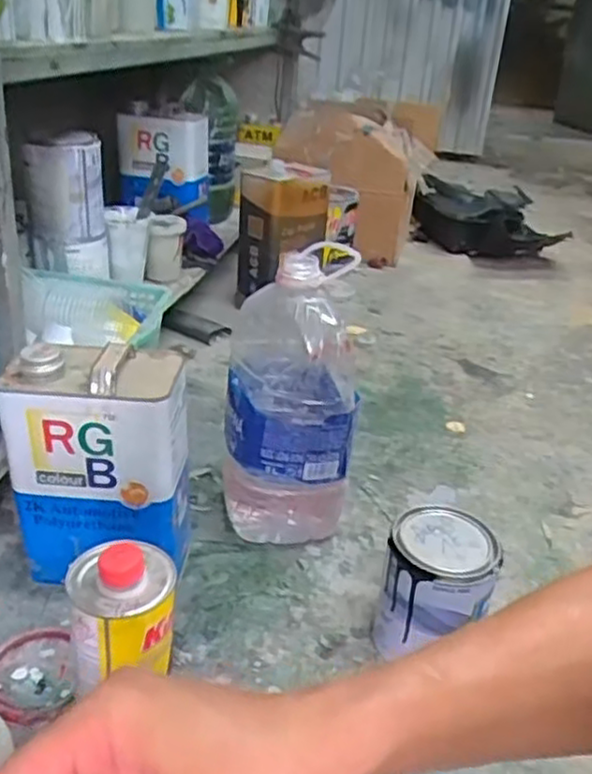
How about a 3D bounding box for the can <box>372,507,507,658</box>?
[{"bbox_3d":[0.137,0.199,0.693,0.103,0.128,0.097,13,30,17],"label":"can"}]

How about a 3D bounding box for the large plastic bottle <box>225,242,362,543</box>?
[{"bbox_3d":[-0.004,0.012,0.814,0.142,0.320,0.124,2,28,-3],"label":"large plastic bottle"}]

